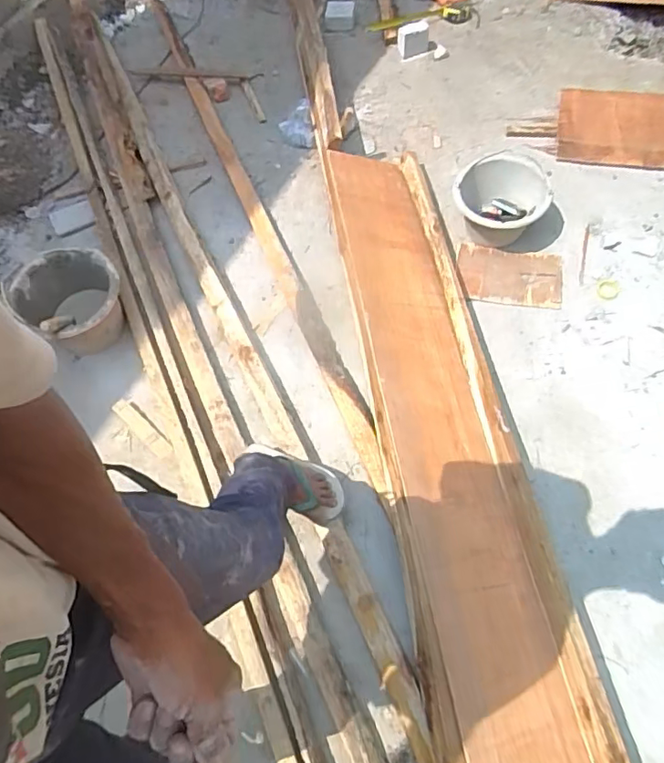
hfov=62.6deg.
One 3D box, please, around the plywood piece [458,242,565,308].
[{"bbox_3d":[0.524,-0.312,1.613,0.297,0.014,0.200,7,65,9],"label":"plywood piece"}]

